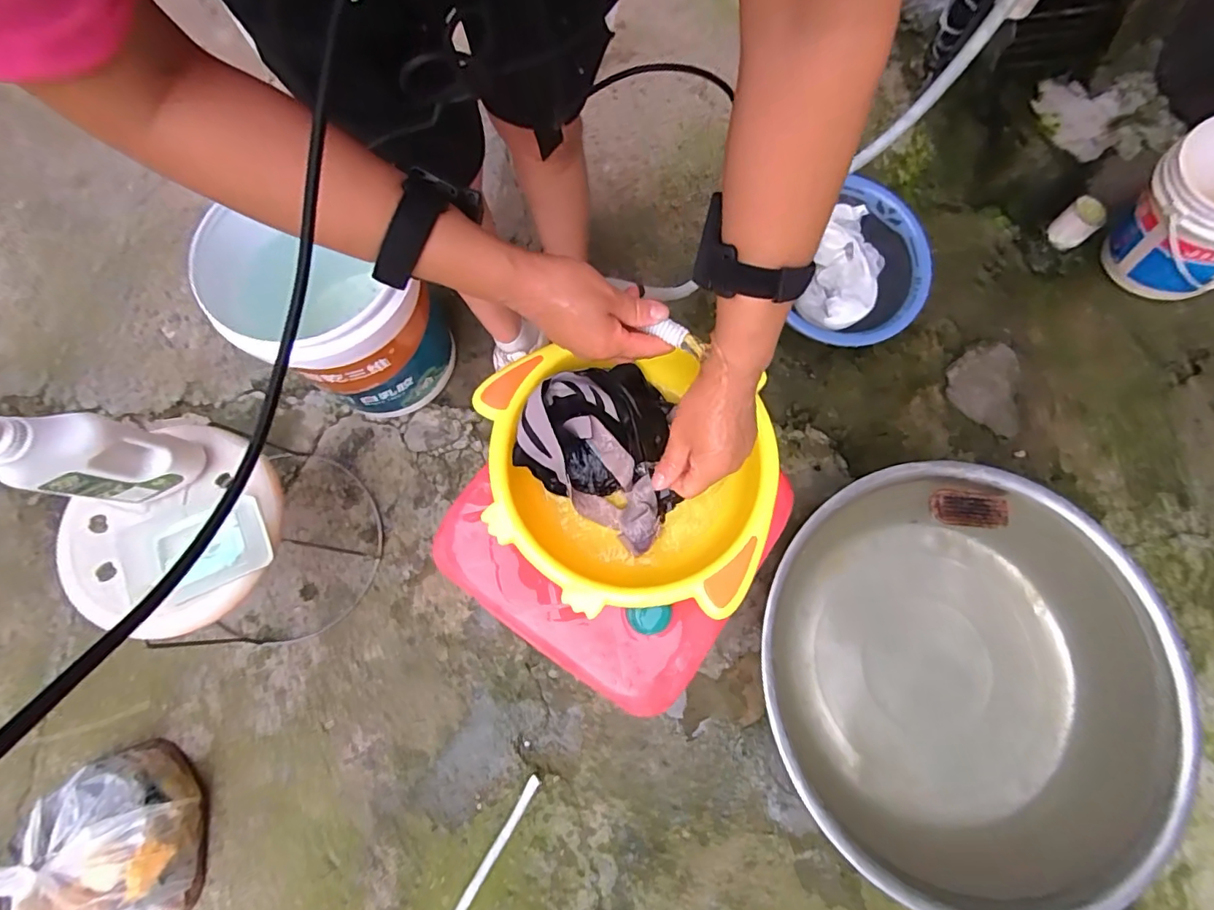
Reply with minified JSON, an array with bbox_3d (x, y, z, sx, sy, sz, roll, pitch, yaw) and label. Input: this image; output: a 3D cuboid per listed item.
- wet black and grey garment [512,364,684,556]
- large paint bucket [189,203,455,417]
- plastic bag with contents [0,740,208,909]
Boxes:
[{"bbox_3d":[0.007,-0.010,0.514,0.163,0.072,0.138,34,77,8],"label":"wet black and grey garment"},{"bbox_3d":[-0.444,-0.220,0.915,0.302,0.359,0.257,27,77,7],"label":"large paint bucket"},{"bbox_3d":[-0.797,0.615,0.820,0.285,0.124,0.262,-17,76,-5],"label":"plastic bag with contents"}]

